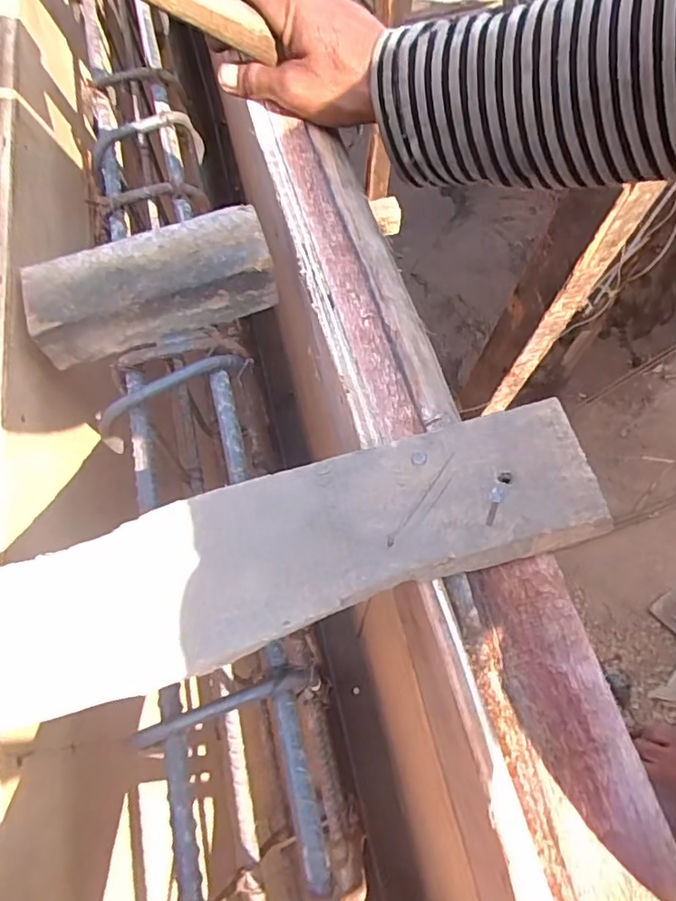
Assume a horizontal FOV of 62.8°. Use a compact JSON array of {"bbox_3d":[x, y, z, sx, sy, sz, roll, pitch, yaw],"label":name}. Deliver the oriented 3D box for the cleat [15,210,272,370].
[{"bbox_3d":[-0.117,-0.105,0.350,0.146,0.039,0.054,-17,66,-8],"label":"cleat"}]

